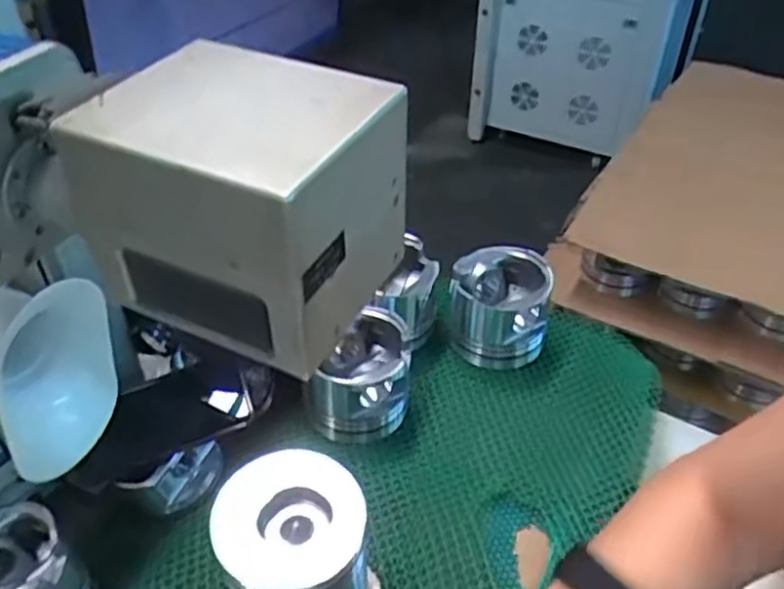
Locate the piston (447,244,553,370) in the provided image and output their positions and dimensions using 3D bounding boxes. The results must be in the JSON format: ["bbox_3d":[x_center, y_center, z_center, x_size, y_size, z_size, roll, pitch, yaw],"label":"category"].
[{"bbox_3d":[0.121,0.015,0.793,0.109,0.096,0.099,1,40,1],"label":"piston"}]

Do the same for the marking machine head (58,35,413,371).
[{"bbox_3d":[-0.063,-0.041,0.310,0.121,0.099,0.091,16,43,17],"label":"marking machine head"}]

